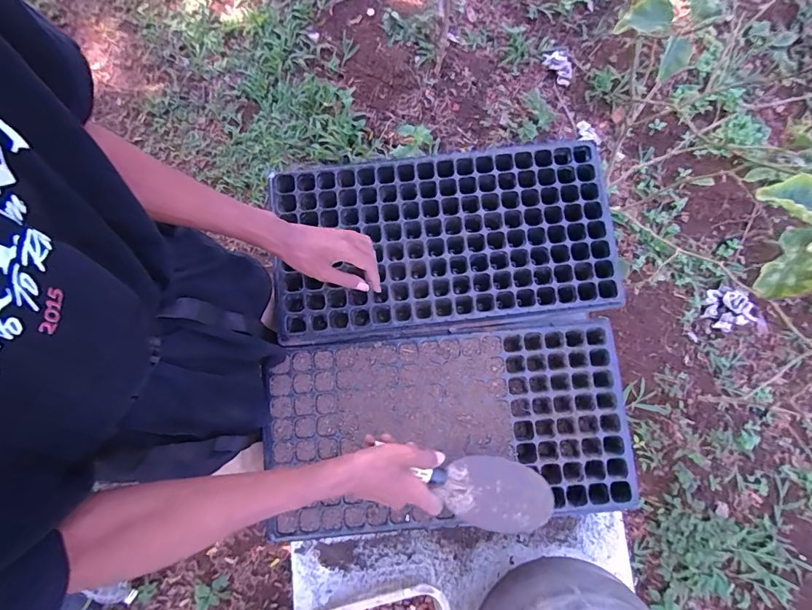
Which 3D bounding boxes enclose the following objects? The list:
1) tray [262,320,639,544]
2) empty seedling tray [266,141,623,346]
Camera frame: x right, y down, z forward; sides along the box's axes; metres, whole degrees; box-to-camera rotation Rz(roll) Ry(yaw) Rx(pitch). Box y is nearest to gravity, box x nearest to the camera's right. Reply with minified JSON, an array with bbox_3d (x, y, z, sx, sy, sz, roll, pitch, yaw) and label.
[{"bbox_3d":[0.060,0.180,0.625,0.518,0.049,0.265,-5,79,-3],"label":"tray"},{"bbox_3d":[0.057,-0.102,0.672,0.512,0.055,0.280,-6,76,0],"label":"empty seedling tray"}]

